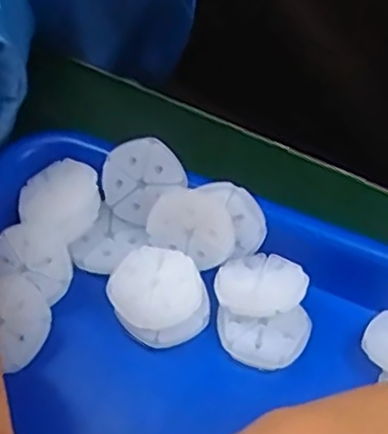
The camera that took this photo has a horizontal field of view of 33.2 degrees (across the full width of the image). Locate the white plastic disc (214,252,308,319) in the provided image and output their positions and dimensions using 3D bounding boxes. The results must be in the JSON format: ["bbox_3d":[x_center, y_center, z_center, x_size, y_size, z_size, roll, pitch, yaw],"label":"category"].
[{"bbox_3d":[0.027,0.029,0.277,0.036,0.013,0.033,1,53,-2],"label":"white plastic disc"}]

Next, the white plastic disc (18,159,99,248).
[{"bbox_3d":[-0.061,-0.008,0.293,0.039,0.008,0.038,29,68,29],"label":"white plastic disc"}]

